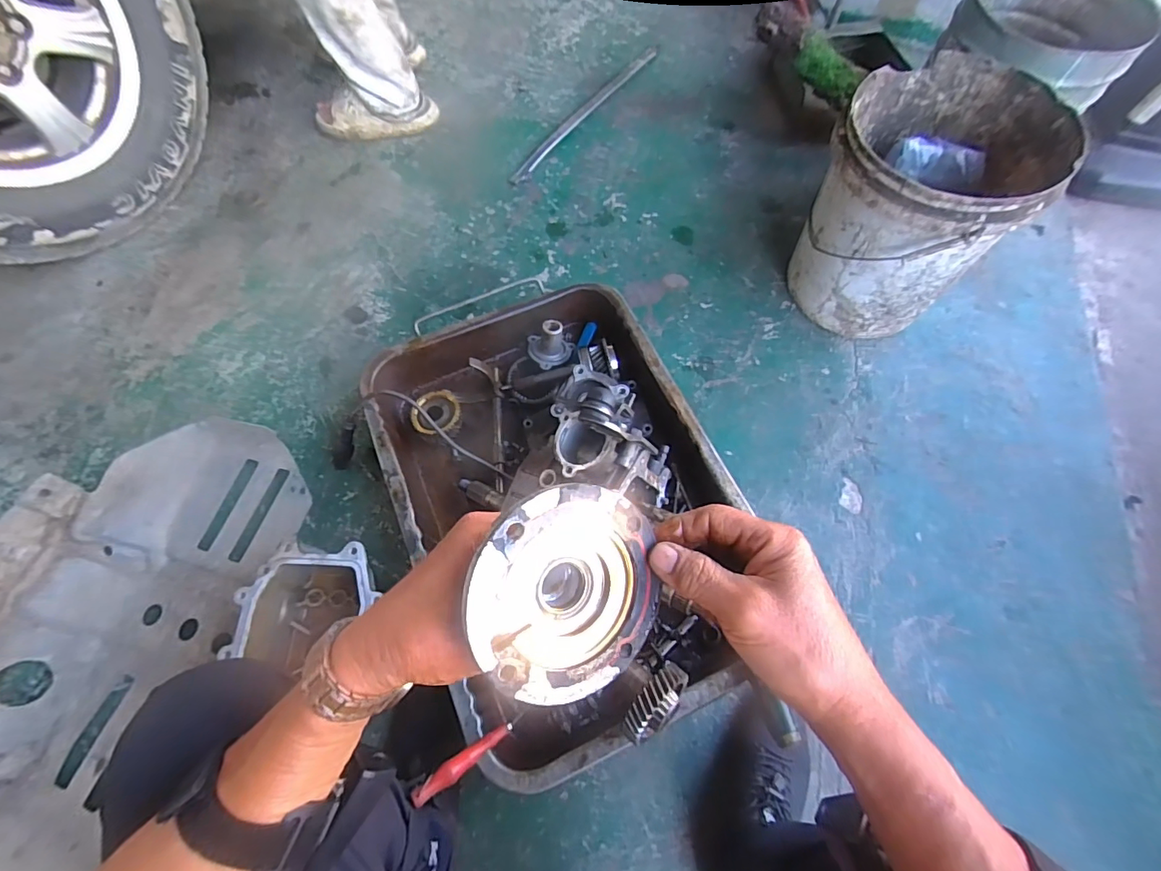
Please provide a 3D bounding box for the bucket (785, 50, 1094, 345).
[{"bbox_3d":[0.505,-0.349,0.799,0.265,0.334,0.289,0,66,0],"label":"bucket"}]

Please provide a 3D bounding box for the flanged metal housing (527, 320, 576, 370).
[{"bbox_3d":[-0.051,-0.153,0.841,0.078,0.058,0.072,0,68,0],"label":"flanged metal housing"}]

